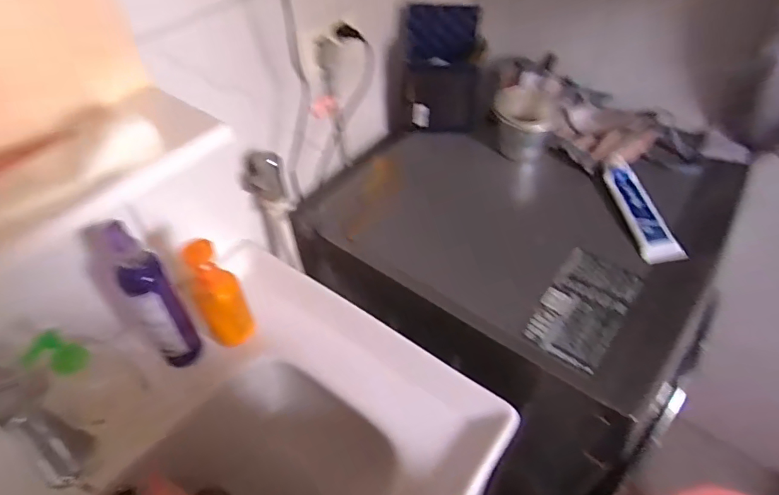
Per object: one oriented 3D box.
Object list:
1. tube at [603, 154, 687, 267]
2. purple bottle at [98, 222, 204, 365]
[{"bbox_3d":[0.373,-0.061,0.712,0.041,0.035,0.209,-3,48,-1],"label":"tube"},{"bbox_3d":[-0.268,0.064,0.545,0.046,0.233,0.040,-30,53,-23],"label":"purple bottle"}]

